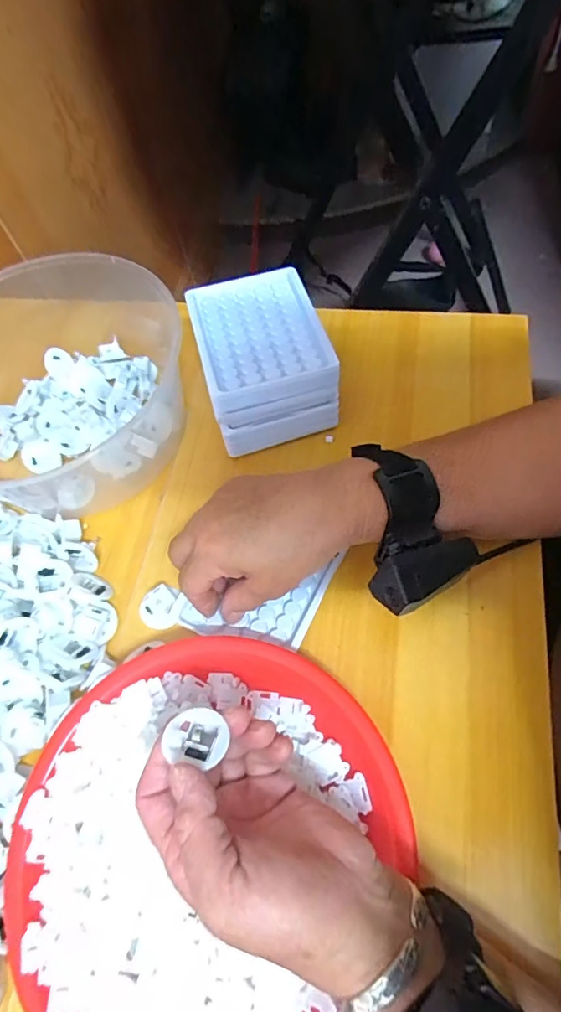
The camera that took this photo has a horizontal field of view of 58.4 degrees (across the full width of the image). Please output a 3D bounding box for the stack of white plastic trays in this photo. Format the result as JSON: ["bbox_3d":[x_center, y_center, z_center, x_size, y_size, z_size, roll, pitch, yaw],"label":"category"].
[{"bbox_3d":[-0.014,-0.126,0.427,0.106,0.071,0.135,-14,62,-6],"label":"stack of white plastic trays"}]

